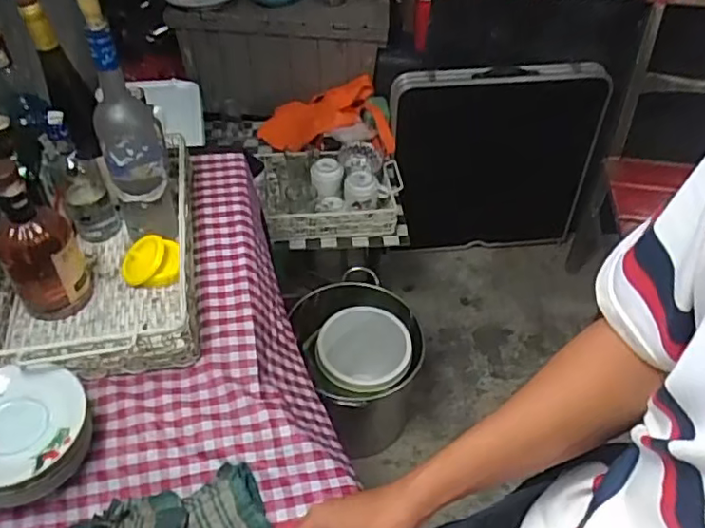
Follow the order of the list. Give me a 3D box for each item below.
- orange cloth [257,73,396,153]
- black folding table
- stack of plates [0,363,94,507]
[{"bbox_3d":[-0.064,-0.433,1.698,0.359,0.134,0.205,3,47,1],"label":"orange cloth"},{"bbox_3d":[0.424,-0.298,1.854,0.645,0.631,0.066,-7,42,-10],"label":"black folding table"},{"bbox_3d":[-0.372,0.200,0.678,0.140,0.088,0.141,-8,48,-10],"label":"stack of plates"}]

